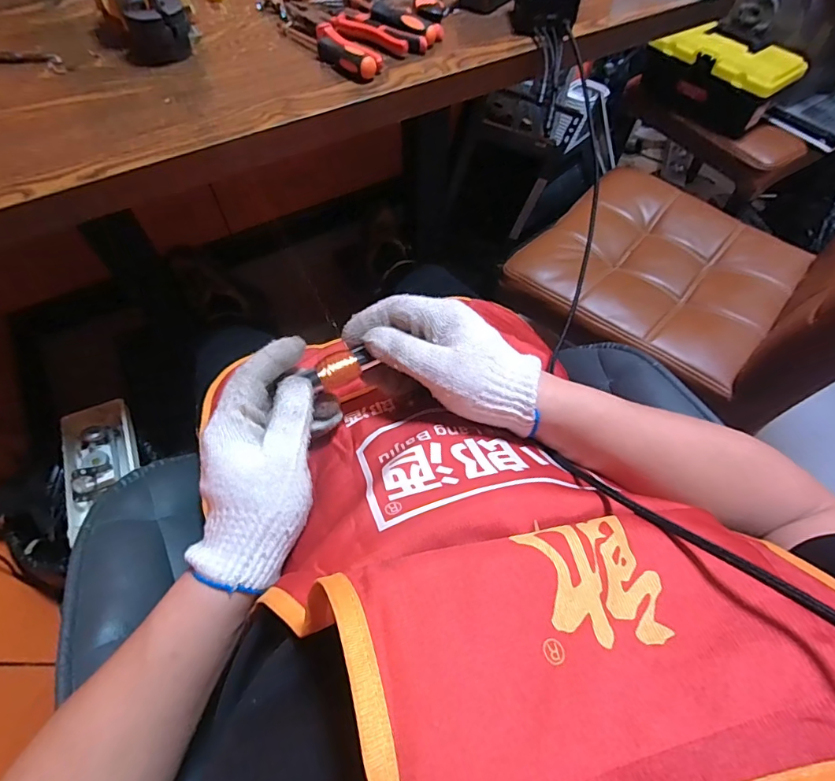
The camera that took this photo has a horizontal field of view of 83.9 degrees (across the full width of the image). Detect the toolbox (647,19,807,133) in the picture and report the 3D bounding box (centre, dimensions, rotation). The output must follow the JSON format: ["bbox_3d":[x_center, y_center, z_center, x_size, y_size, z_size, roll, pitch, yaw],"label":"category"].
[{"bbox_3d":[0.647,-0.690,1.028,0.116,0.152,0.299,-39,67,-21],"label":"toolbox"}]

